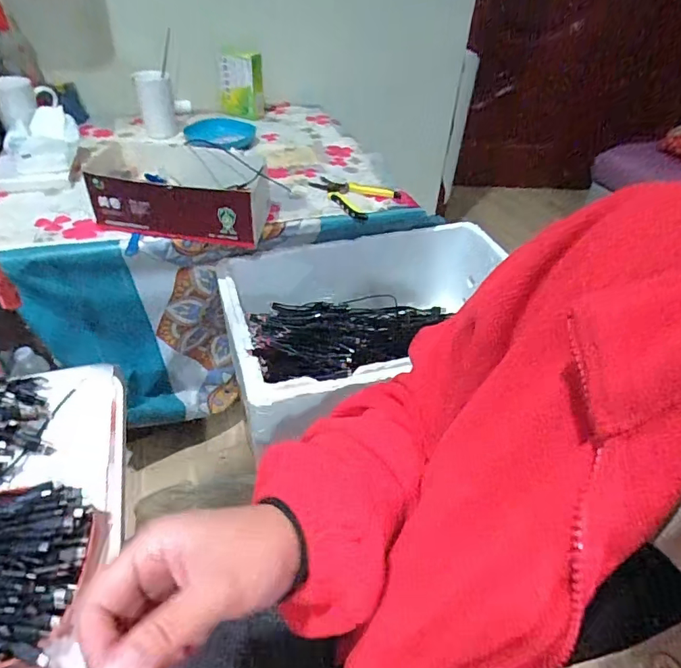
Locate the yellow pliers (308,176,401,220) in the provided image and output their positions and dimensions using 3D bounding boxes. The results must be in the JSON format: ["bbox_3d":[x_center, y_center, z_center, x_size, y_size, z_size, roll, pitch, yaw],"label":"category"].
[{"bbox_3d":[0.018,-0.263,0.897,0.146,0.024,0.122,34,49,28],"label":"yellow pliers"}]

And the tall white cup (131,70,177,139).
[{"bbox_3d":[-0.392,-0.489,1.024,0.072,0.122,0.060,-11,44,-17],"label":"tall white cup"}]

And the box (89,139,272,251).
[{"bbox_3d":[-0.253,-0.224,0.763,0.252,0.099,0.129,7,42,3],"label":"box"}]

